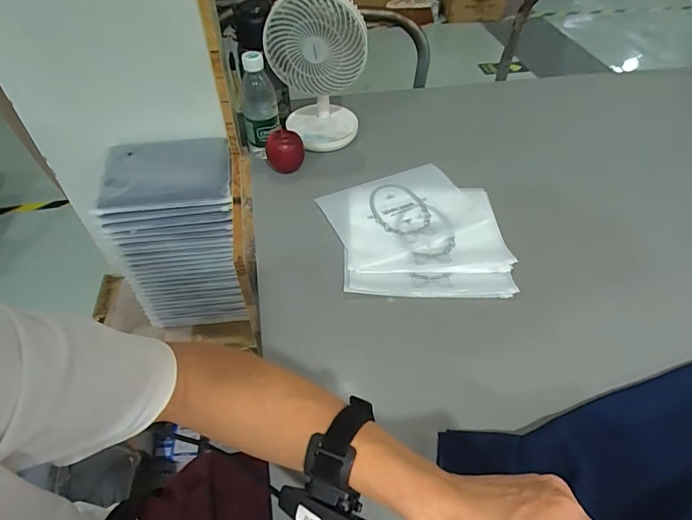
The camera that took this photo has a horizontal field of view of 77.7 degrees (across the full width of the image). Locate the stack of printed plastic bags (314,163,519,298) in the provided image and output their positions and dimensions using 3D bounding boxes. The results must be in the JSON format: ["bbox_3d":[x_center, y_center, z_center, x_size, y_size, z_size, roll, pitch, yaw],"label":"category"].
[{"bbox_3d":[0.102,-0.052,0.660,0.259,0.010,0.262,-2,49,0],"label":"stack of printed plastic bags"}]

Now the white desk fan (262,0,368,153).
[{"bbox_3d":[-0.045,-0.314,0.732,0.155,0.260,0.109,1,49,2],"label":"white desk fan"}]

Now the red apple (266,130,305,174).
[{"bbox_3d":[-0.103,-0.180,0.737,0.064,0.069,0.054,-6,49,-4],"label":"red apple"}]

